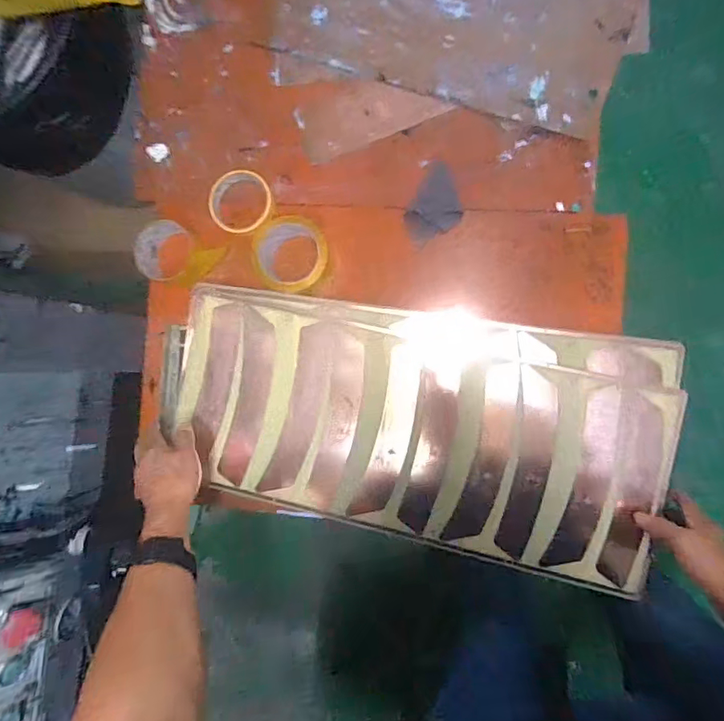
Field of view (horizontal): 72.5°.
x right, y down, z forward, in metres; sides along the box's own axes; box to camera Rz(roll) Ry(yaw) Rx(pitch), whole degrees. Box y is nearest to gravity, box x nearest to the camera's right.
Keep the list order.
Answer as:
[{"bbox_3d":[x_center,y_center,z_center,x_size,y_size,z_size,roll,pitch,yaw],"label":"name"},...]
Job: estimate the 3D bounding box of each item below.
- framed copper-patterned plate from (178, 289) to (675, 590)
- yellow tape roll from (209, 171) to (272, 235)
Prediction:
[{"bbox_3d":[0.049,0.075,0.634,0.635,0.034,0.291,11,87,7],"label":"framed copper-patterned plate"},{"bbox_3d":[-0.170,-0.222,0.688,0.087,0.030,0.094,0,88,8],"label":"yellow tape roll"}]

